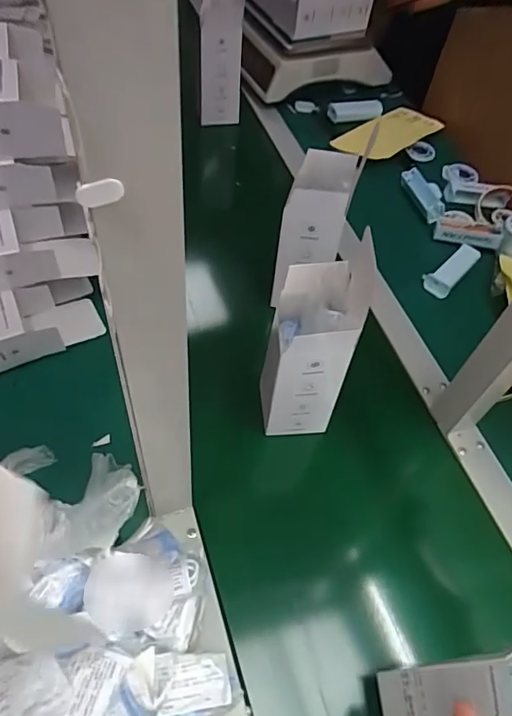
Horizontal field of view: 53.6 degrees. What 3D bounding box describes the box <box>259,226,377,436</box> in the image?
[{"bbox_3d":[0.048,0.002,0.518,0.073,0.187,0.081,-1,52,-3],"label":"box"}]

